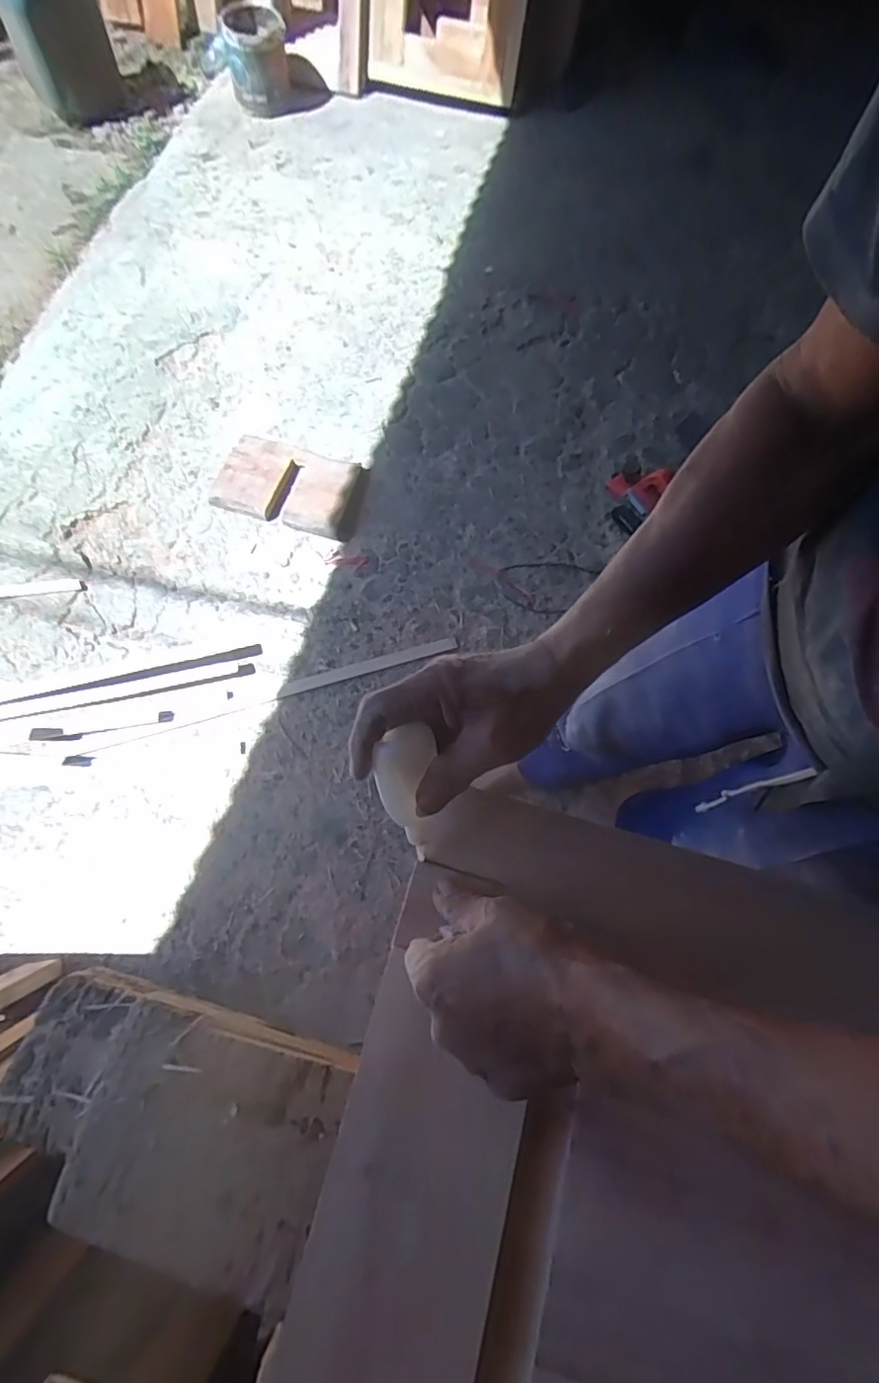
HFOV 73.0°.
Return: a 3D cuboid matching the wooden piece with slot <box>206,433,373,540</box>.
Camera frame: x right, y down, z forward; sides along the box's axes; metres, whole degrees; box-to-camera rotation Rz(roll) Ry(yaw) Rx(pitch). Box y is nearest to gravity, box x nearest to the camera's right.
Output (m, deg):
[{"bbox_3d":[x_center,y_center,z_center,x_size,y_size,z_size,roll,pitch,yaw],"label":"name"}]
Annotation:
[{"bbox_3d":[-0.348,-0.486,1.396,0.343,0.042,0.207,15,72,3],"label":"wooden piece with slot"}]

